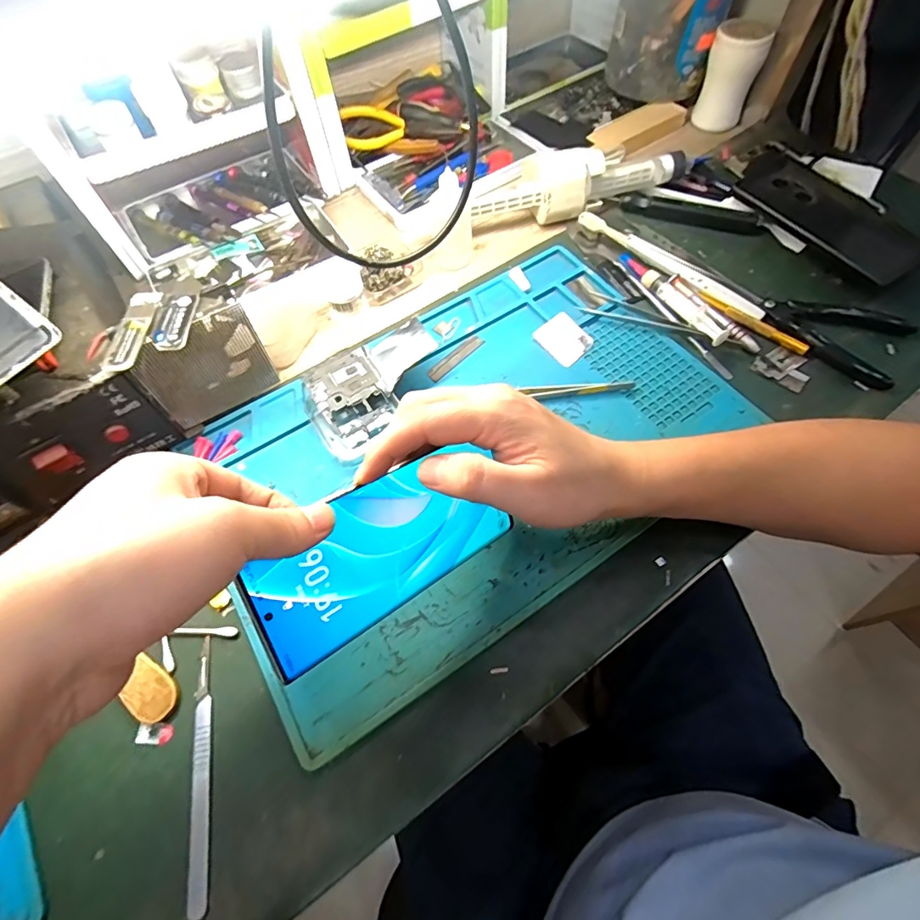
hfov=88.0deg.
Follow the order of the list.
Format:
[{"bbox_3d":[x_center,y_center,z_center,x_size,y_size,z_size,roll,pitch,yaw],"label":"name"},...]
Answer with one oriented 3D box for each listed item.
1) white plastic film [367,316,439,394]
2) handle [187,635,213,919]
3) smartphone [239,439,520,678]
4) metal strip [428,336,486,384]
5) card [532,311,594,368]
[{"bbox_3d":[-0.044,-0.083,0.361,0.051,0.005,0.036,-41,75,-6],"label":"white plastic film"},{"bbox_3d":[-0.142,0.166,0.261,0.010,0.004,0.129,-13,63,-5],"label":"handle"},{"bbox_3d":[-0.036,0.044,0.251,0.143,0.068,0.004,-29,21,-34],"label":"smartphone"},{"bbox_3d":[-0.005,-0.084,0.391,0.056,0.005,0.014,-41,68,-17],"label":"metal strip"},{"bbox_3d":[0.086,-0.100,0.392,0.037,0.004,0.043,-38,73,-12],"label":"card"}]

